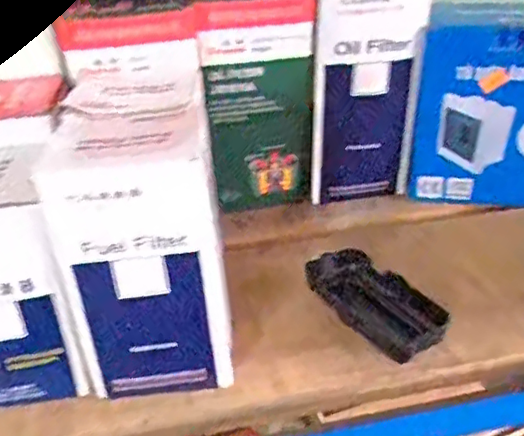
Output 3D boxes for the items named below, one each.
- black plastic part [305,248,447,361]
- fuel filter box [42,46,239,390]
[{"bbox_3d":[0.075,0.055,0.425,0.045,0.027,0.112,-20,34,-29],"label":"black plastic part"},{"bbox_3d":[-0.071,0.016,0.379,0.092,0.151,0.102,-5,29,-4],"label":"fuel filter box"}]

